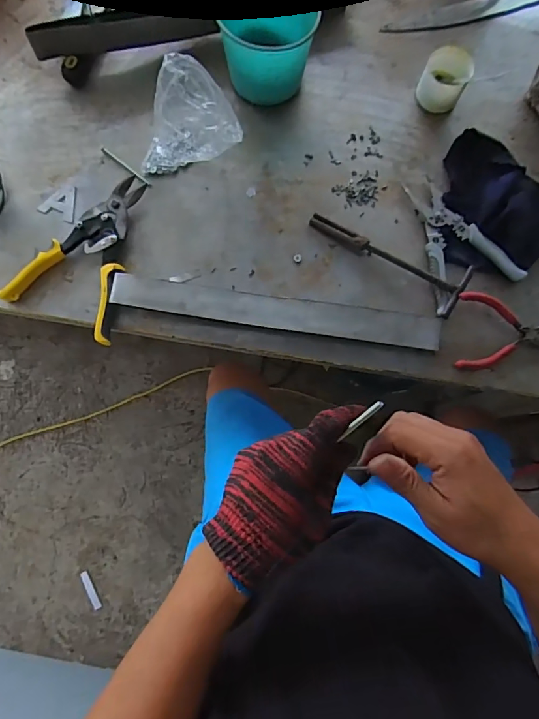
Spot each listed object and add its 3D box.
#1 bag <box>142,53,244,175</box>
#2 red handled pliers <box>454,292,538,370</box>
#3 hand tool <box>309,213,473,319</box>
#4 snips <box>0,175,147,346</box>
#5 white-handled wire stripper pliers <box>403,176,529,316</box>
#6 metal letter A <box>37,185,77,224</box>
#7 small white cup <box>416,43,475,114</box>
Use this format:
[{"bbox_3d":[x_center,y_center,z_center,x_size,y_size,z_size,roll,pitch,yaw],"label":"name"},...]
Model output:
[{"bbox_3d":[-0.104,-0.308,0.577,0.134,0.132,0.072,0,78,-1],"label":"bag"},{"bbox_3d":[0.315,-0.034,0.575,0.143,0.034,0.092,3,78,-1],"label":"red handled pliers"},{"bbox_3d":[0.158,-0.144,0.599,0.219,0.026,0.070,34,79,5],"label":"hand tool"},{"bbox_3d":[-0.258,-0.143,0.594,0.140,0.024,0.225,10,78,1],"label":"snips"},{"bbox_3d":[0.244,-0.164,0.608,0.119,0.021,0.177,-24,80,-6],"label":"white-handled wire stripper pliers"},{"bbox_3d":[-0.285,-0.219,0.622,0.049,0.004,0.053,21,78,3],"label":"metal letter A"},{"bbox_3d":[0.249,-0.399,0.642,0.064,0.053,0.065,25,79,4],"label":"small white cup"}]

